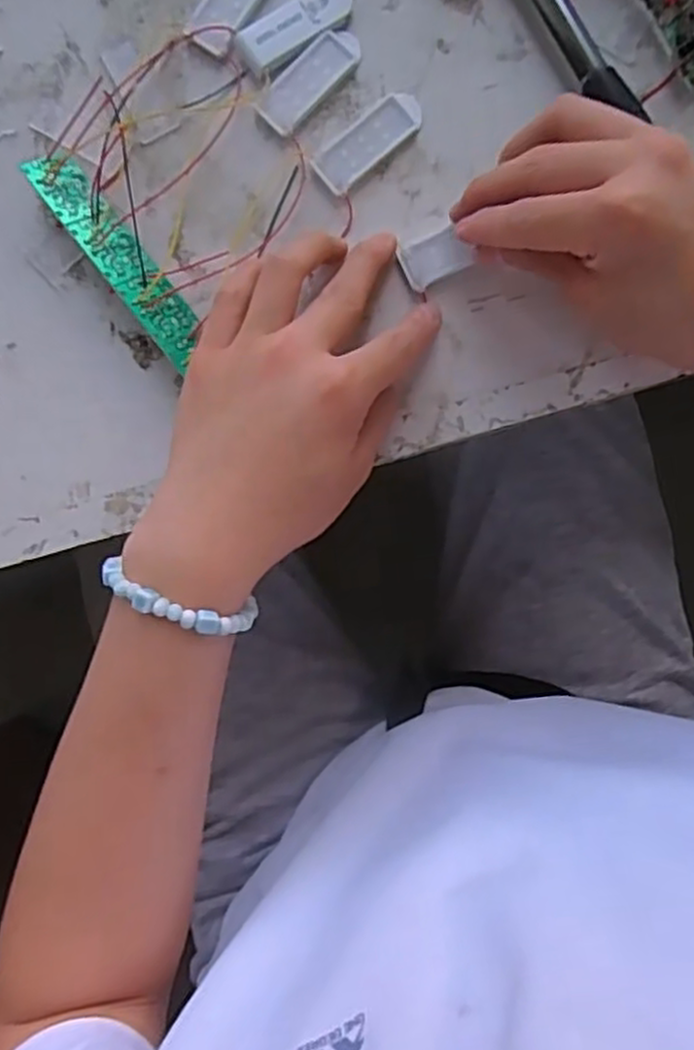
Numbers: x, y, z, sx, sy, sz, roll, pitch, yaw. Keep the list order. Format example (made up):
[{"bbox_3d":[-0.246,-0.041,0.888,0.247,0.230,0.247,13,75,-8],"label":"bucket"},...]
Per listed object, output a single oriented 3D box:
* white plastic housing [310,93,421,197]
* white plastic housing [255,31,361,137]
[{"bbox_3d":[0.010,-0.180,0.355,0.056,0.006,0.023,-41,91,-1],"label":"white plastic housing"},{"bbox_3d":[-0.017,-0.208,0.354,0.056,0.004,0.021,-45,91,-1],"label":"white plastic housing"}]

